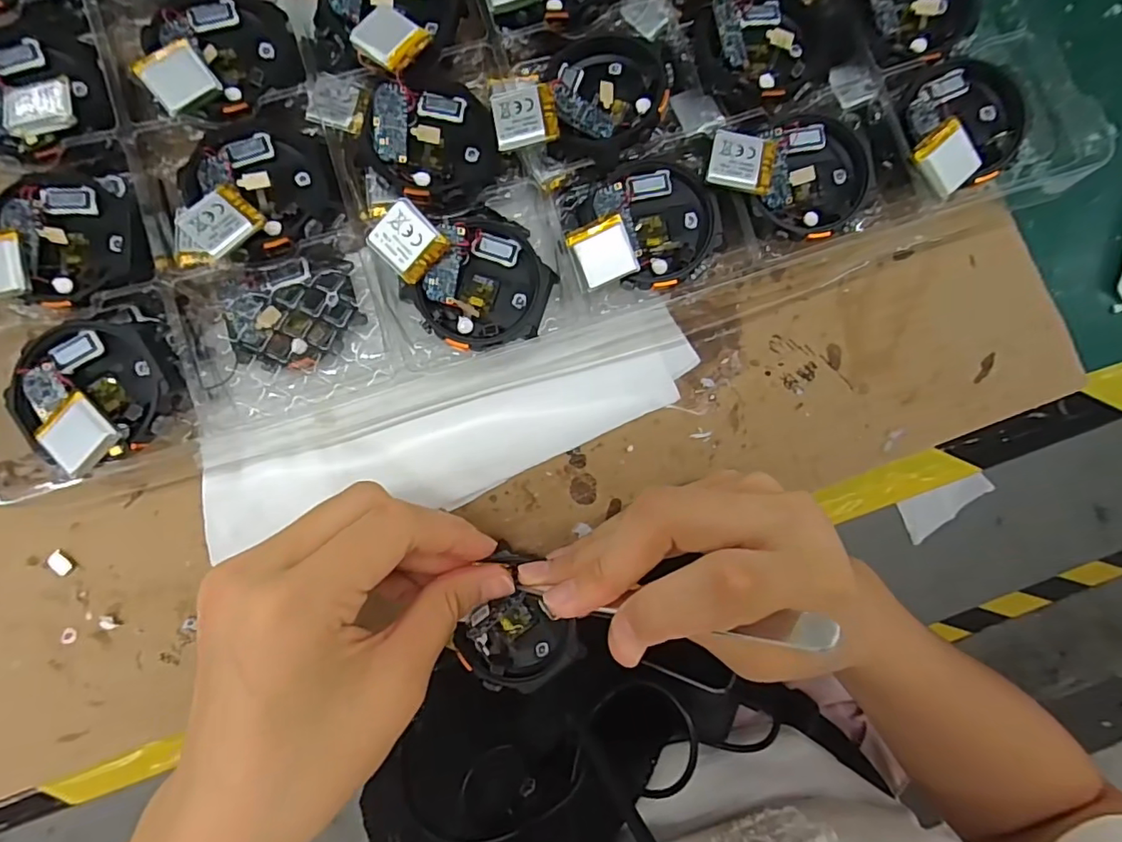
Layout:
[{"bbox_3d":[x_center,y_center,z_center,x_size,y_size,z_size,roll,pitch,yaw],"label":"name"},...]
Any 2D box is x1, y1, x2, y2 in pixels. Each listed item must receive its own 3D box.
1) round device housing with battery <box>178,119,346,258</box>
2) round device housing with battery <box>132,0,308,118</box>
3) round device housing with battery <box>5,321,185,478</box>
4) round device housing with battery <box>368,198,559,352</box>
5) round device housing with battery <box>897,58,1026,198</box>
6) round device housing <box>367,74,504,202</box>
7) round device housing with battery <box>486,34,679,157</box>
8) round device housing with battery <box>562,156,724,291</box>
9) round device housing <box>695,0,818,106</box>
[{"bbox_3d":[-0.114,-0.089,0.213,0.053,0.022,0.051,0,84,-3],"label":"round device housing with battery"},{"bbox_3d":[-0.129,-0.142,0.215,0.054,0.017,0.048,-16,86,-5],"label":"round device housing with battery"},{"bbox_3d":[-0.162,-0.011,0.199,0.050,0.016,0.049,1,76,-4],"label":"round device housing with battery"},{"bbox_3d":[-0.033,-0.055,0.207,0.050,0.014,0.059,-32,87,-6],"label":"round device housing with battery"},{"bbox_3d":[0.156,-0.117,0.220,0.052,0.015,0.048,0,84,-3],"label":"round device housing with battery"},{"bbox_3d":[-0.049,-0.109,0.218,0.048,0.011,0.051,0,84,-3],"label":"round device housing"},{"bbox_3d":[0.007,-0.124,0.215,0.069,0.014,0.051,-28,87,-6],"label":"round device housing with battery"},{"bbox_3d":[0.032,-0.075,0.212,0.056,0.009,0.048,-12,85,-4],"label":"round device housing with battery"},{"bbox_3d":[0.079,-0.152,0.226,0.046,0.012,0.053,-1,84,-3],"label":"round device housing"}]

